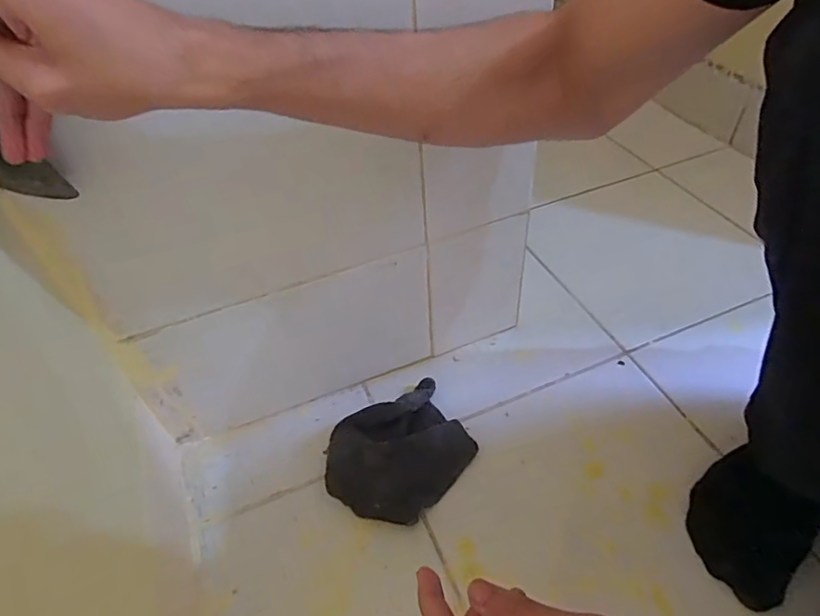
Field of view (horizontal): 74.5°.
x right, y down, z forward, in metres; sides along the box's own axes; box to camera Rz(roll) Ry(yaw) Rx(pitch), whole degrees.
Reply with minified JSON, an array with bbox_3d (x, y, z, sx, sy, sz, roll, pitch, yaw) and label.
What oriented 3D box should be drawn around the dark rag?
[{"bbox_3d":[-0.011,0.149,0.551,0.148,0.030,0.120,-29,52,-22],"label":"dark rag"}]

